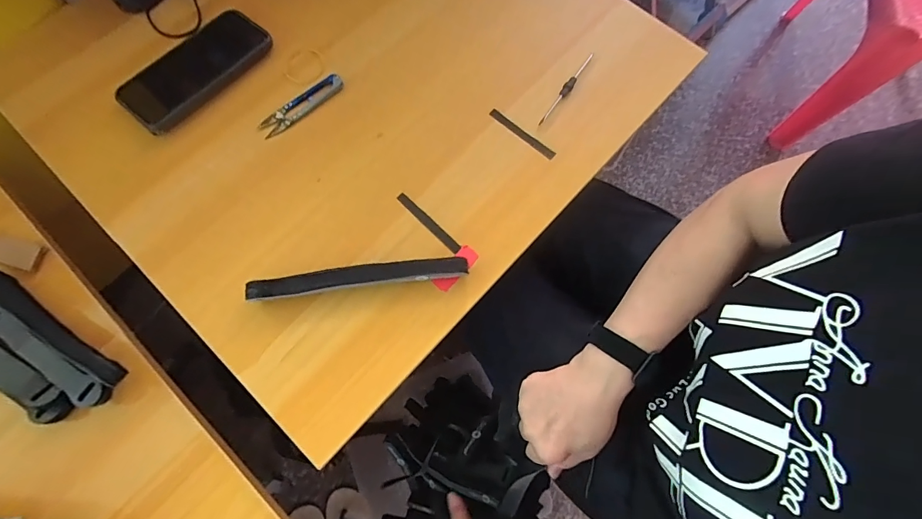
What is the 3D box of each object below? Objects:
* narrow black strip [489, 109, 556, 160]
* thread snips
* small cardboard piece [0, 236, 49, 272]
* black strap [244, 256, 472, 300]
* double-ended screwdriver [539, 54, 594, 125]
[{"bbox_3d":[0.065,-0.135,0.439,0.084,0.004,0.011,40,77,9],"label":"narrow black strip"},{"bbox_3d":[-0.171,-0.168,0.441,0.101,0.004,0.027,-40,79,-11],"label":"thread snips"},{"bbox_3d":[-0.490,-0.011,0.438,0.093,0.006,0.028,15,74,4],"label":"small cardboard piece"},{"bbox_3d":[-0.093,0.018,0.384,0.195,0.028,0.020,-7,75,-3],"label":"black strap"},{"bbox_3d":[0.116,-0.187,0.449,0.009,0.011,0.104,34,76,8],"label":"double-ended screwdriver"}]

